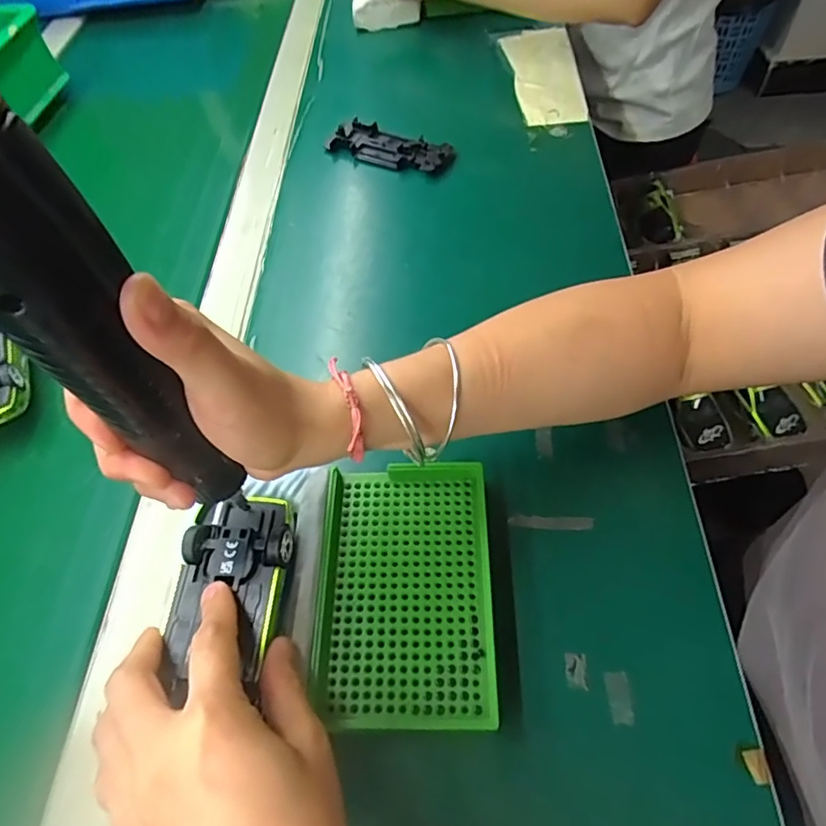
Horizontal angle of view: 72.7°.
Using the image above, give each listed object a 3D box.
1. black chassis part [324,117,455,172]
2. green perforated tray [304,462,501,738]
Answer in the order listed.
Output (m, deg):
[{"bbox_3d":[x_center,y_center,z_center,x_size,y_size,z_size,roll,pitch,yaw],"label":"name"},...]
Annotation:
[{"bbox_3d":[-0.023,-0.256,0.544,0.125,0.018,0.040,22,61,19],"label":"black chassis part"},{"bbox_3d":[-0.004,0.093,0.308,0.091,0.021,0.138,-2,56,4],"label":"green perforated tray"}]

